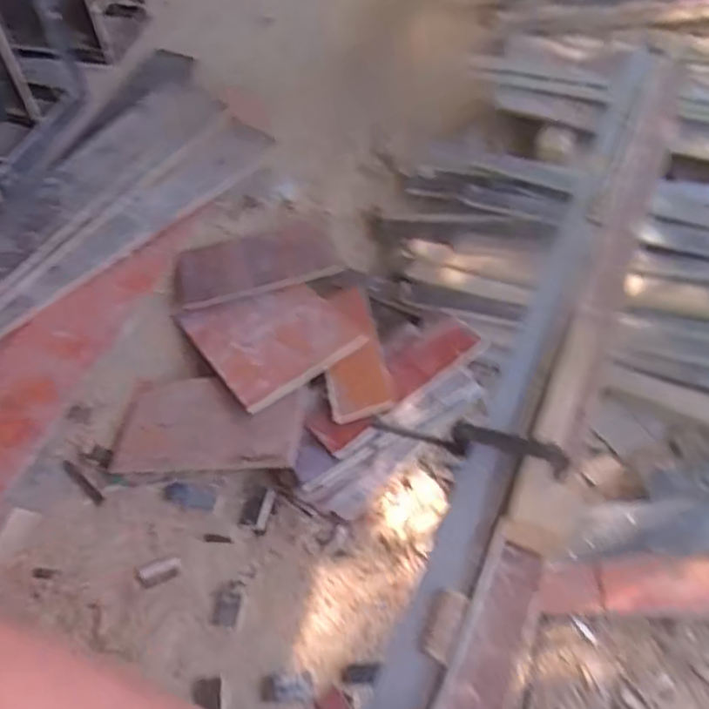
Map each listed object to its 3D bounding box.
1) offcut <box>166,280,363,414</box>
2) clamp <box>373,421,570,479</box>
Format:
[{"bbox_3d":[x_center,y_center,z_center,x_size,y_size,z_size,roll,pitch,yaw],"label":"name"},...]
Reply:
[{"bbox_3d":[-0.228,-0.062,1.755,0.348,0.025,0.464,-33,46,-16],"label":"offcut"},{"bbox_3d":[0.121,0.096,0.711,0.204,0.059,0.023,4,53,32],"label":"clamp"}]

